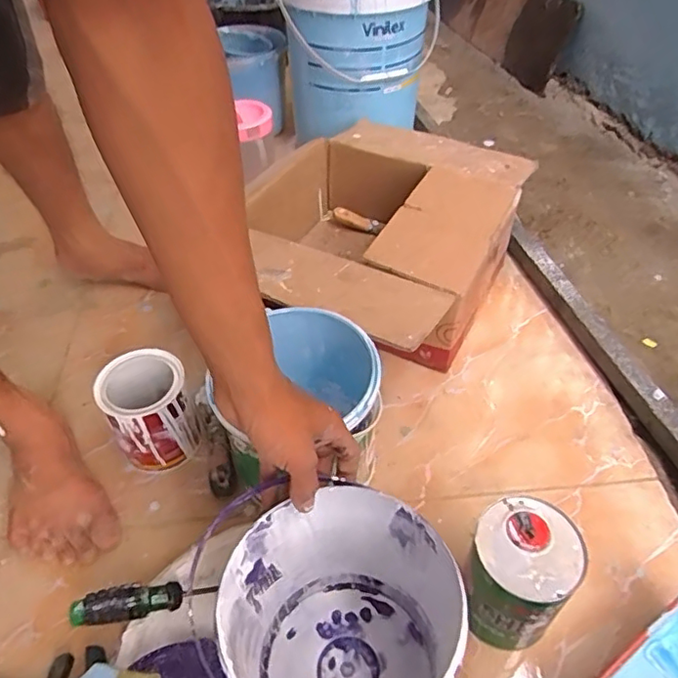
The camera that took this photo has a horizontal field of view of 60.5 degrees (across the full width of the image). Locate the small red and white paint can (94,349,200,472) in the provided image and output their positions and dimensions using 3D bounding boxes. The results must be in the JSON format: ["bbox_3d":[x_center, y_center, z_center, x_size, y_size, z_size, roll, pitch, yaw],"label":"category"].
[{"bbox_3d":[-0.238,0.094,0.738,0.099,0.137,0.097,-1,46,1],"label":"small red and white paint can"}]

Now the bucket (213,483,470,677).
[{"bbox_3d":[0.003,0.256,0.503,0.179,0.185,0.177,-1,46,1],"label":"bucket"}]

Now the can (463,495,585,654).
[{"bbox_3d":[0.175,0.239,0.580,0.097,0.136,0.100,-1,46,1],"label":"can"}]

